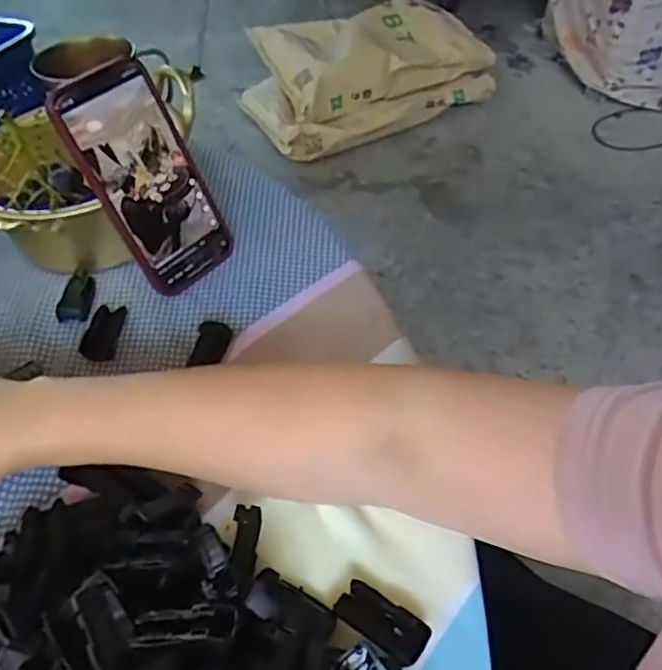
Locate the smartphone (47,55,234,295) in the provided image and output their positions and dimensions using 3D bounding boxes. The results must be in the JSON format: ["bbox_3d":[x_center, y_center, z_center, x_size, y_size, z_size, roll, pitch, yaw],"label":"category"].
[{"bbox_3d":[-0.131,-0.112,0.469,0.010,0.159,0.076,11,46,47],"label":"smartphone"}]

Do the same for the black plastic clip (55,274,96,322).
[{"bbox_3d":[-0.191,-0.029,0.486,0.022,0.009,0.045,-4,48,1],"label":"black plastic clip"}]

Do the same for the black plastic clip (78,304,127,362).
[{"bbox_3d":[-0.163,-0.003,0.462,0.023,0.009,0.050,-1,48,3],"label":"black plastic clip"}]

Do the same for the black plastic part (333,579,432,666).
[{"bbox_3d":[0.024,0.141,0.319,0.047,0.010,0.022,28,56,26],"label":"black plastic part"}]

